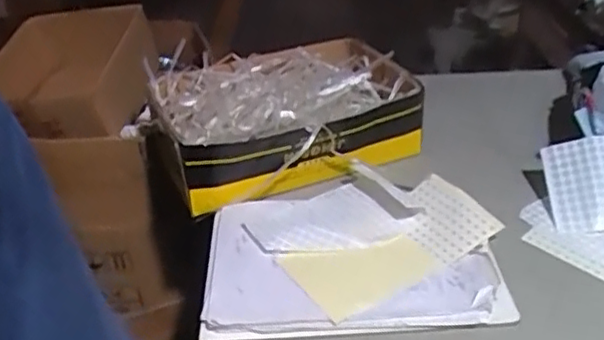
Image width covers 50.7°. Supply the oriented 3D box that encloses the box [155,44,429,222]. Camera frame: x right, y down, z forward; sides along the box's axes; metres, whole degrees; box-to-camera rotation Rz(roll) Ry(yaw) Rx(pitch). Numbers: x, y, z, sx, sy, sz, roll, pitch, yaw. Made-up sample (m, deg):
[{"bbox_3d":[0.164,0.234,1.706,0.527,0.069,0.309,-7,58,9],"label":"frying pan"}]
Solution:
[{"bbox_3d":[-0.030,-0.089,0.936,0.345,0.106,0.283,-16,35,-16],"label":"box"}]

